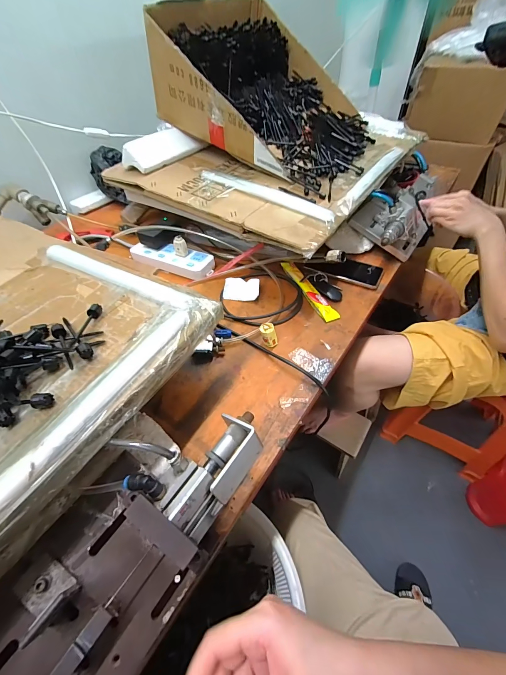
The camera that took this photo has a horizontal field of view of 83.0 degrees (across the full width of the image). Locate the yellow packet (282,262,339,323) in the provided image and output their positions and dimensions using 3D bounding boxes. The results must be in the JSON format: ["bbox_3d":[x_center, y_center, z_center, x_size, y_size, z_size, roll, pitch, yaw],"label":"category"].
[{"bbox_3d":[0.113,-0.104,0.605,0.034,0.011,0.199,-19,50,-12],"label":"yellow packet"}]

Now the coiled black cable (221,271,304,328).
[{"bbox_3d":[0.016,-0.085,0.593,0.167,0.009,0.153,-2,48,2],"label":"coiled black cable"}]

